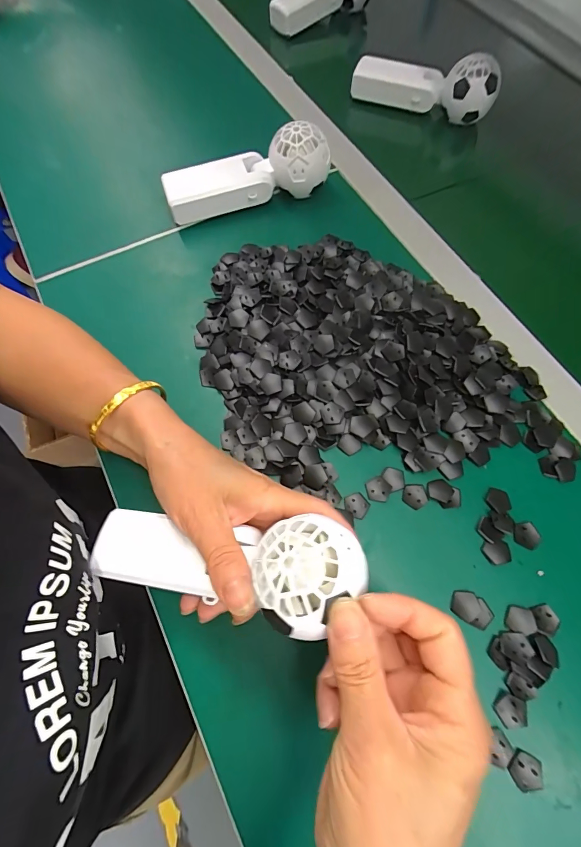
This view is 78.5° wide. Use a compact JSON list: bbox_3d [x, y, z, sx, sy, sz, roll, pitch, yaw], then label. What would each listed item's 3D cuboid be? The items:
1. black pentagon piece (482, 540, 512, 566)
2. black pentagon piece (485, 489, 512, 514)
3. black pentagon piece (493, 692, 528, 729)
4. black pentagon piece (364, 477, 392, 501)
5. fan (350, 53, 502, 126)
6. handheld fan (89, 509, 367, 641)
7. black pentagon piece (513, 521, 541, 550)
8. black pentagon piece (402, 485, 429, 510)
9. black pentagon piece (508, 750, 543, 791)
[{"bbox_3d":[0.150,0.094,0.258,0.019,0.004,0.016,-6,68,-4],"label":"black pentagon piece"},{"bbox_3d":[0.160,0.058,0.271,0.017,0.004,0.019,-32,72,-13],"label":"black pentagon piece"},{"bbox_3d":[0.139,0.181,0.223,0.018,0.004,0.018,-40,74,-16],"label":"black pentagon piece"},{"bbox_3d":[0.068,0.051,0.274,0.019,0.004,0.019,-23,70,-10],"label":"black pentagon piece"},{"bbox_3d":[0.167,-0.426,0.445,0.172,0.058,0.053,25,71,11],"label":"fan"},{"bbox_3d":[-0.043,0.083,0.207,0.165,0.030,0.056,-6,67,24],"label":"handheld fan"},{"bbox_3d":[0.175,0.082,0.262,0.018,0.004,0.018,23,69,8],"label":"black pentagon piece"},{"bbox_3d":[0.096,0.056,0.273,0.018,0.004,0.018,-4,68,-3],"label":"black pentagon piece"},{"bbox_3d":[0.141,0.208,0.212,0.019,0.004,0.018,24,69,8],"label":"black pentagon piece"}]

